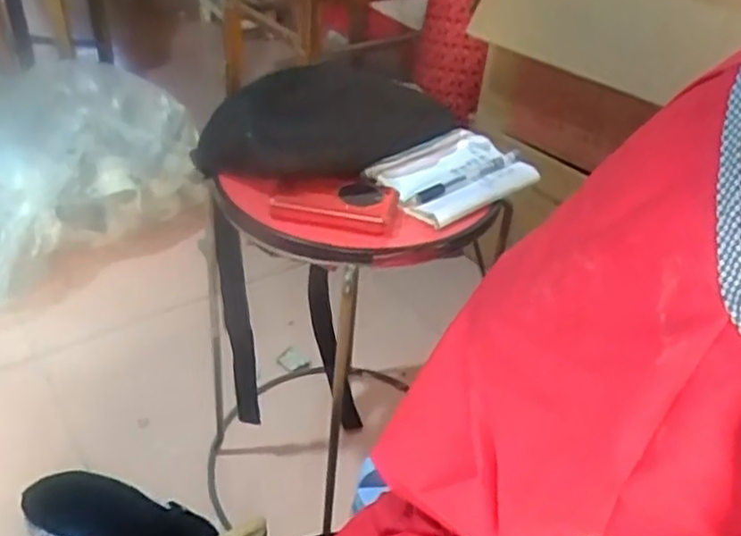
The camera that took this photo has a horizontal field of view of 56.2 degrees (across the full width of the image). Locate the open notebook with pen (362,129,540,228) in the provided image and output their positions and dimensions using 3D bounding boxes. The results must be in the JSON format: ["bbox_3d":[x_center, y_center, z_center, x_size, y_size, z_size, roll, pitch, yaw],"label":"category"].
[{"bbox_3d":[0.075,-0.094,0.675,0.150,0.014,0.111,-26,47,-33],"label":"open notebook with pen"}]

